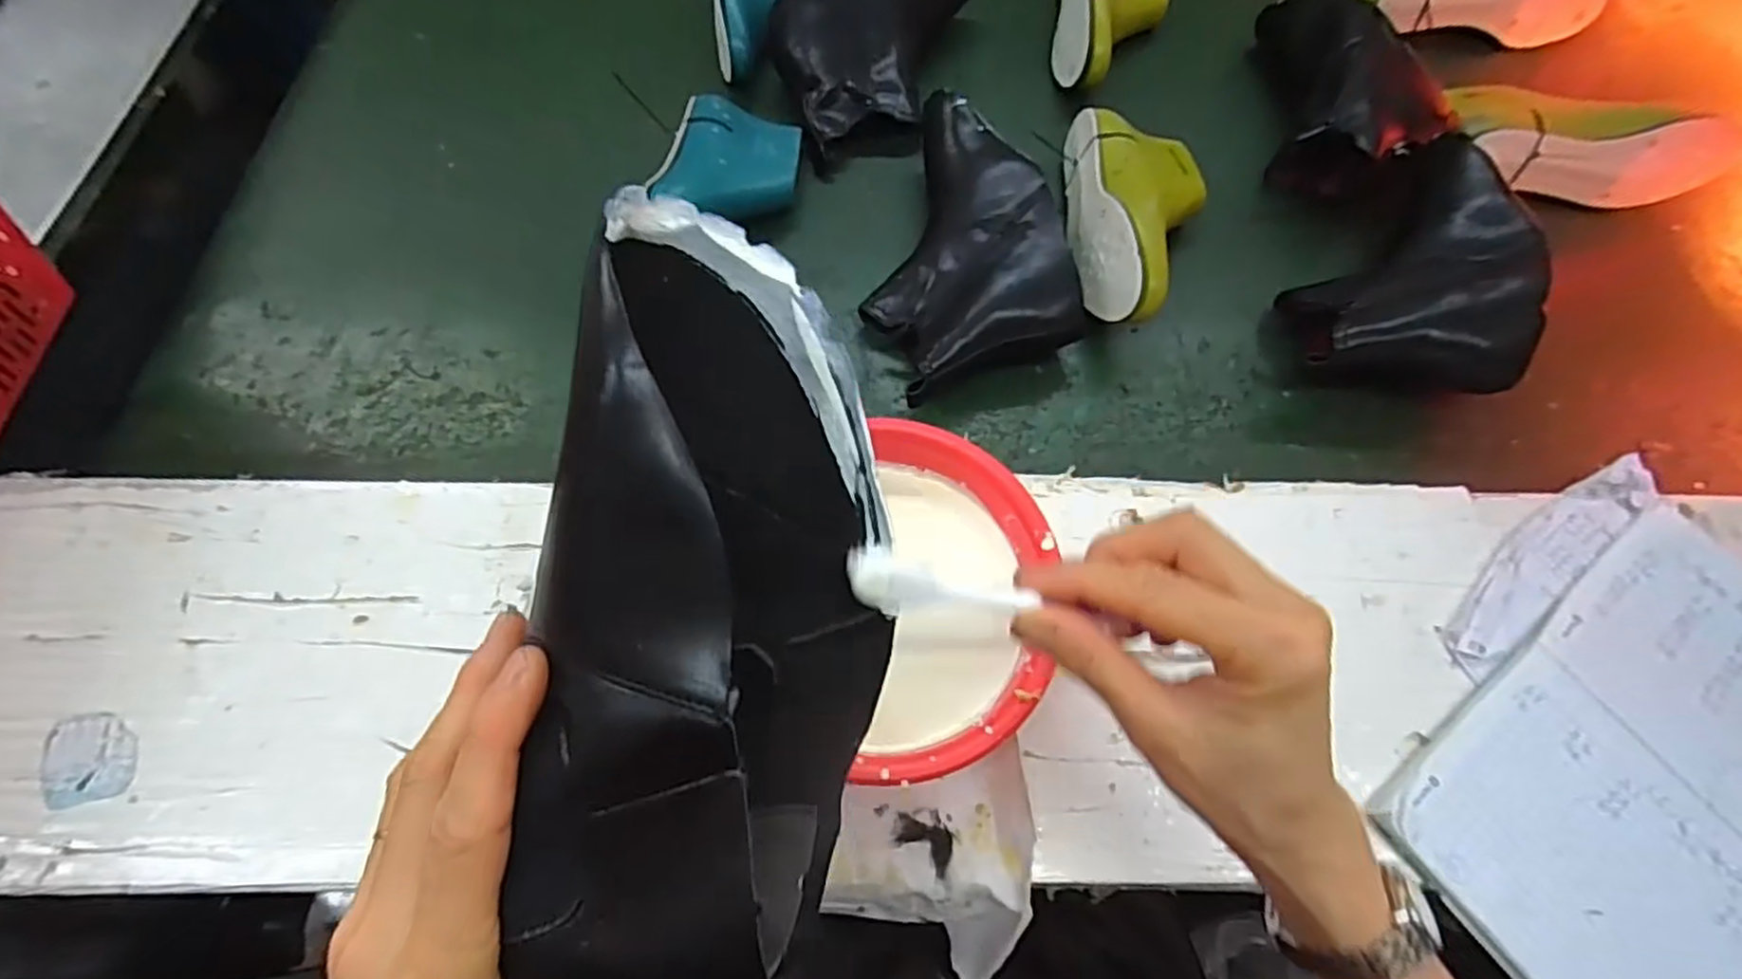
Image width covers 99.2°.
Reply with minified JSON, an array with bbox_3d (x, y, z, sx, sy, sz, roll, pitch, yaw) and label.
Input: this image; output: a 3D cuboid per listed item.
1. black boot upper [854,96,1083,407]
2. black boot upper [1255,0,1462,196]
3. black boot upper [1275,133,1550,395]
[{"bbox_3d":[0.058,-0.195,0.586,0.155,0.073,0.244,-18,66,-11],"label":"black boot upper"},{"bbox_3d":[0.435,-0.357,0.677,0.128,0.087,0.212,10,64,3],"label":"black boot upper"},{"bbox_3d":[0.426,-0.153,0.569,0.243,0.089,0.160,-41,72,-19],"label":"black boot upper"}]

